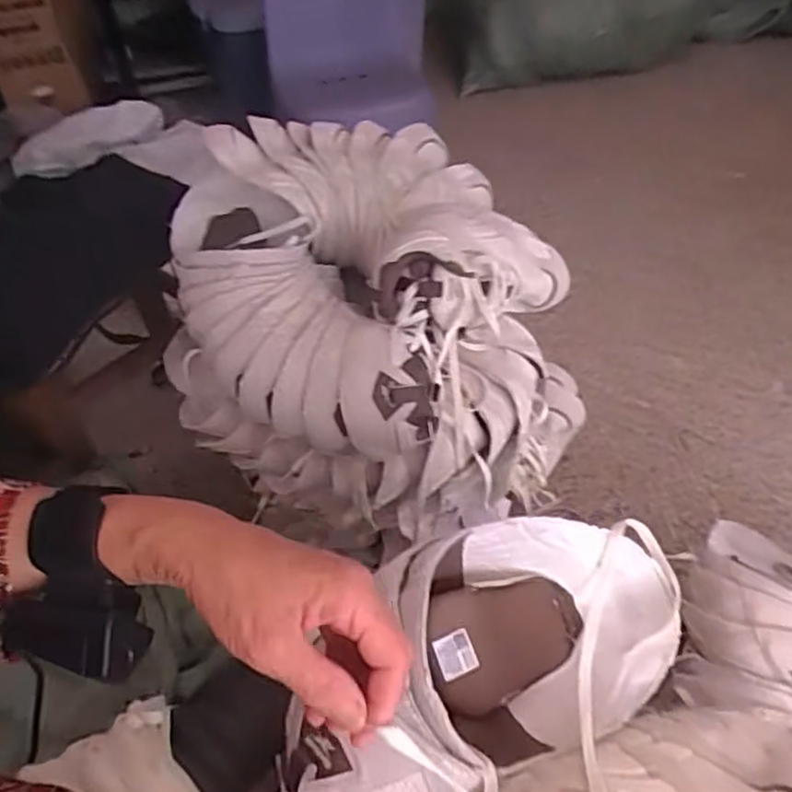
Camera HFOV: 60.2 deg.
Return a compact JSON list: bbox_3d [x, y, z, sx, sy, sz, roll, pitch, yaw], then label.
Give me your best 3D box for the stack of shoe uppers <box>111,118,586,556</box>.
[{"bbox_3d":[-0.053,-0.085,0.755,0.395,0.264,0.392,-18,48,-13],"label":"stack of shoe uppers"}]

